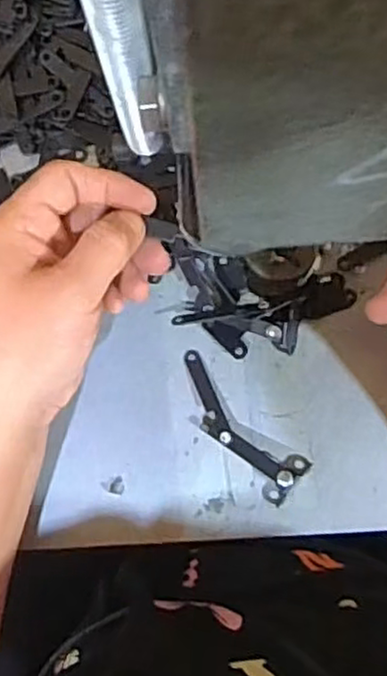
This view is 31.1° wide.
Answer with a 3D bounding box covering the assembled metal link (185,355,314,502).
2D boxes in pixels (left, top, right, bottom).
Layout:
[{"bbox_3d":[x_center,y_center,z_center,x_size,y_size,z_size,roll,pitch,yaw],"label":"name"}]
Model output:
[{"bbox_3d":[0.022,0.047,0.363,0.028,0.016,0.089,-44,89,0],"label":"assembled metal link"}]

